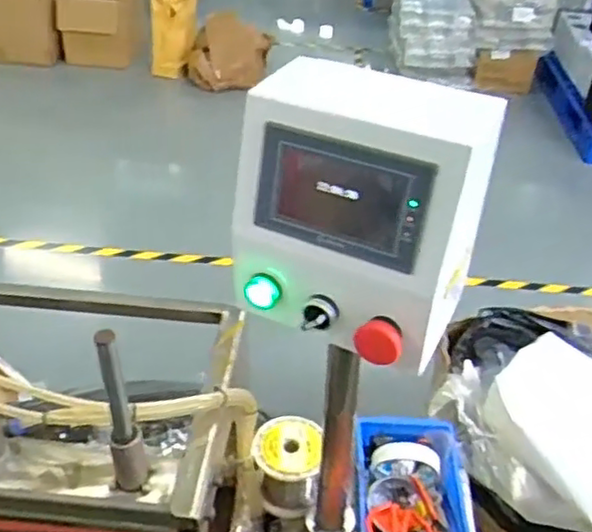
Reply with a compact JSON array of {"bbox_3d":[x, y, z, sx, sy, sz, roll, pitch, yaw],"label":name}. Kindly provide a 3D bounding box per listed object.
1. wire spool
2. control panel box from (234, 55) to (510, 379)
[{"bbox_3d":[-0.013,0.270,0.909,0.090,0.104,0.093,1,38,-1],"label":"wire spool"},{"bbox_3d":[0.052,-0.046,0.579,0.180,0.192,0.152,23,42,24],"label":"control panel box"}]

